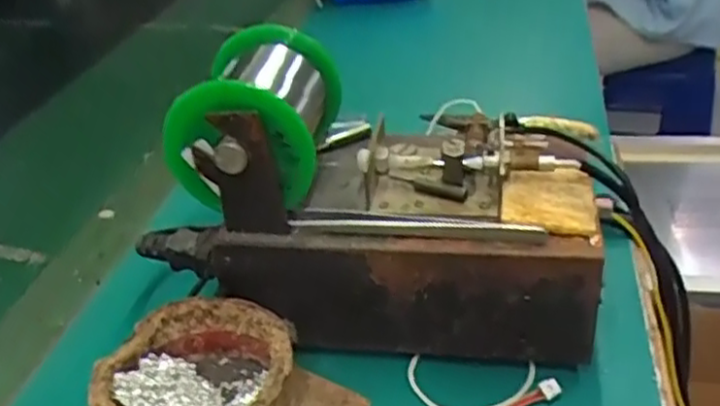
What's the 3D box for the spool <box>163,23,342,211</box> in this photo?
[{"bbox_3d":[-0.049,-0.046,0.354,0.067,0.058,0.087,3,34,10],"label":"spool"}]

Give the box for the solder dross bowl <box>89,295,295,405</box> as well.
[{"bbox_3d":[-0.070,0.083,0.323,0.082,0.040,0.080,-2,33,1],"label":"solder dross bowl"}]

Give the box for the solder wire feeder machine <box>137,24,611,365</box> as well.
[{"bbox_3d":[0.008,-0.008,0.370,0.221,0.129,0.117,3,34,10],"label":"solder wire feeder machine"}]

